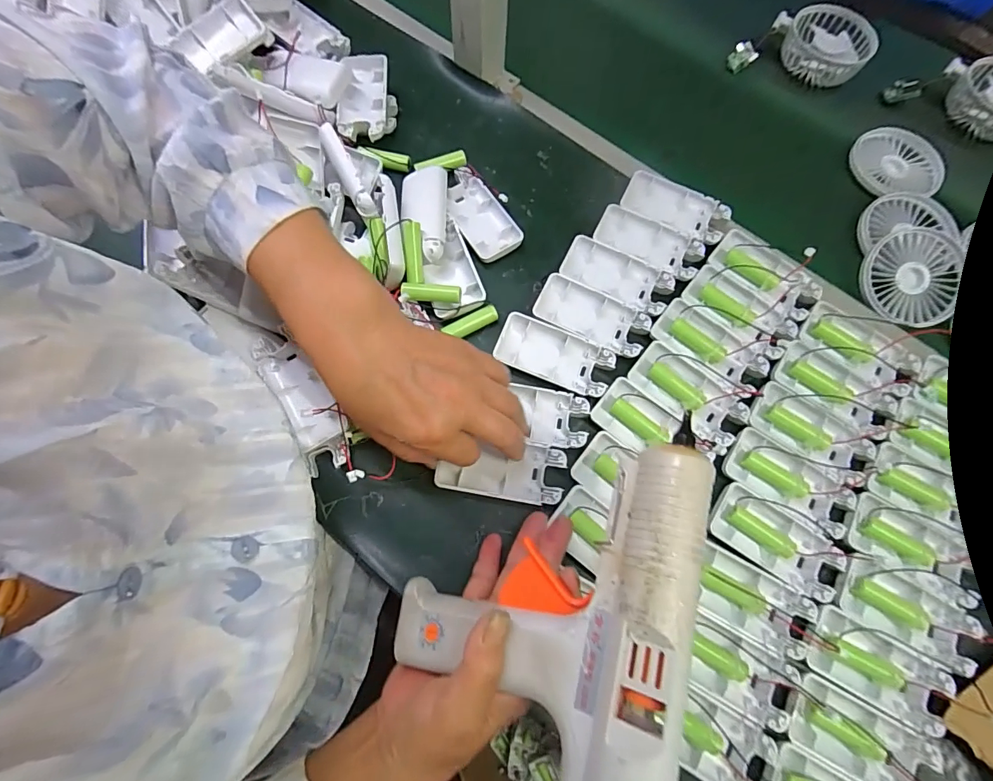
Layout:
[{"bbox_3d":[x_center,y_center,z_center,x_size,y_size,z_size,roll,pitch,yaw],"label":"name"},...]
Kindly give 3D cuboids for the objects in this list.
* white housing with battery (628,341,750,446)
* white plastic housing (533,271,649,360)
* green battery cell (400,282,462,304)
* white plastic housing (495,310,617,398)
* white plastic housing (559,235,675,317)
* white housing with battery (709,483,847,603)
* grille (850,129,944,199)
[{"bbox_3d":[0.157,0.002,0.366,0.094,0.016,0.046,39,75,10],"label":"white housing with battery"},{"bbox_3d":[0.081,-0.061,0.385,0.093,0.017,0.047,25,73,6],"label":"white plastic housing"},{"bbox_3d":[-0.054,-0.082,0.373,0.049,0.014,0.014,6,72,0],"label":"green battery cell"},{"bbox_3d":[0.048,-0.028,0.368,0.094,0.011,0.045,23,72,6],"label":"white plastic housing"},{"bbox_3d":[0.109,-0.103,0.403,0.097,0.011,0.045,28,73,7],"label":"white plastic housing"},{"bbox_3d":[0.207,0.111,0.332,0.092,0.015,0.048,31,73,8],"label":"white housing with battery"},{"bbox_3d":[0.413,-0.231,0.462,0.082,0.017,0.089,7,72,0],"label":"grille"}]

